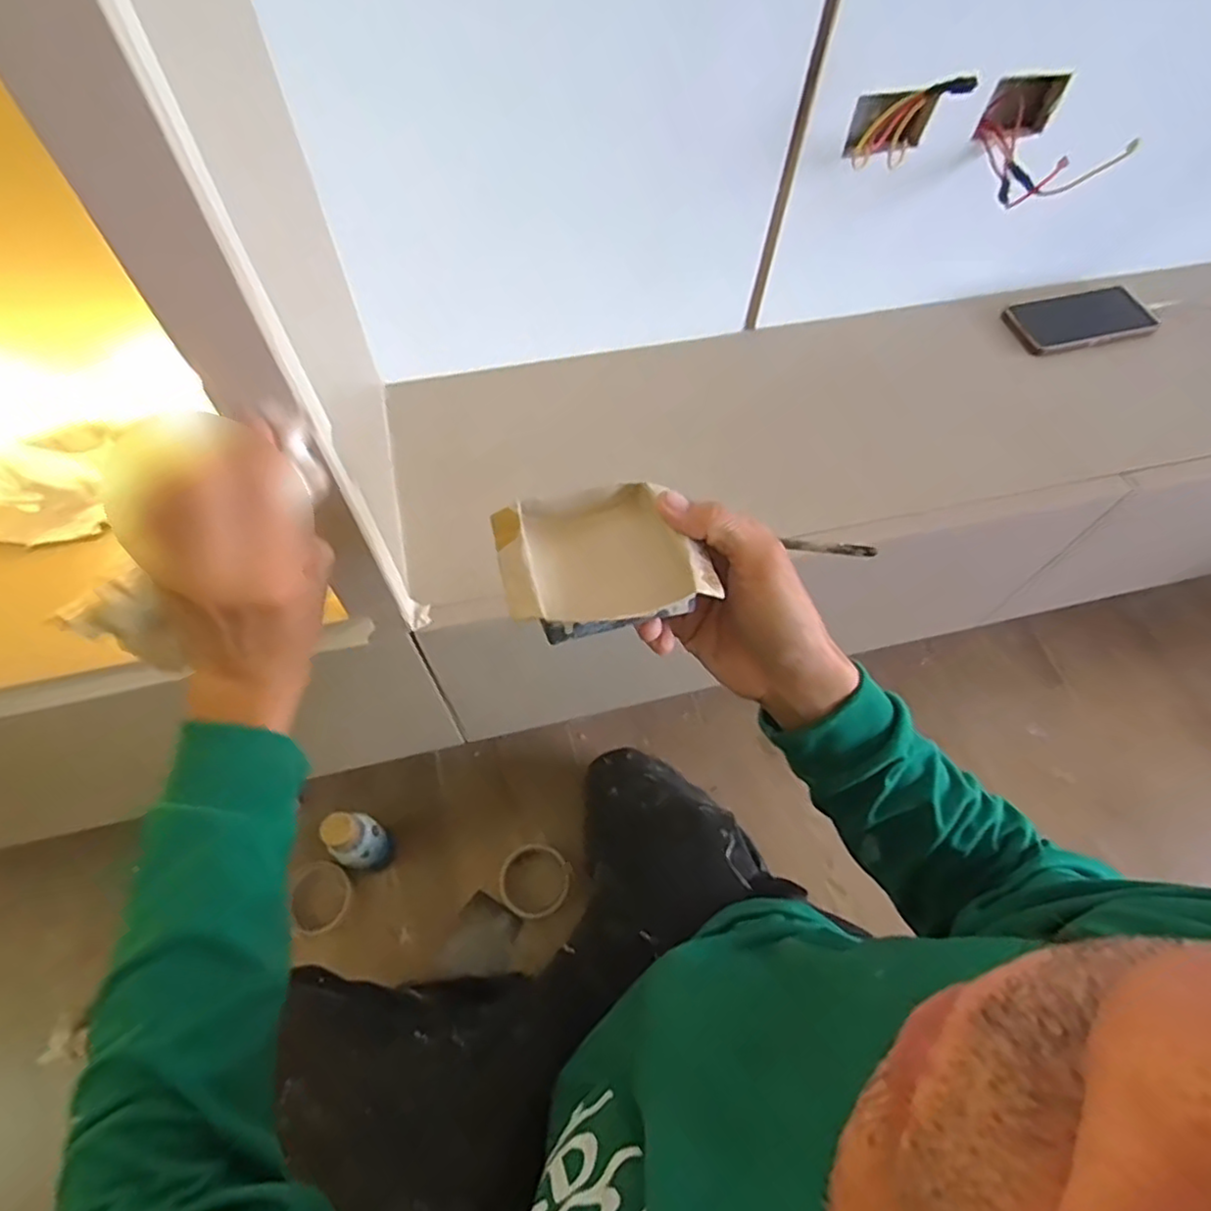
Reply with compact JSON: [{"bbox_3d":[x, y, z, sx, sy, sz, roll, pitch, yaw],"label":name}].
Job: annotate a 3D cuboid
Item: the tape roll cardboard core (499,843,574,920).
[{"bbox_3d":[-0.096,0.375,0.914,0.097,0.012,0.095,1,64,-3],"label":"tape roll cardboard core"}]

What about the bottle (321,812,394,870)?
[{"bbox_3d":[-0.312,0.303,0.856,0.059,0.150,0.059,1,64,-3],"label":"bottle"}]

